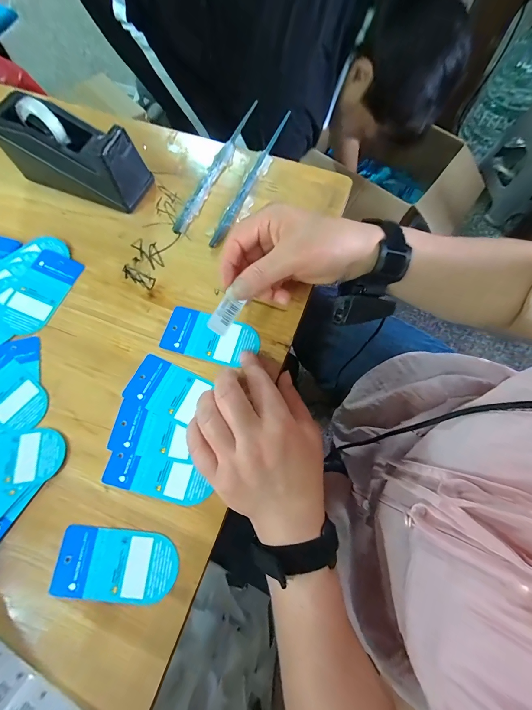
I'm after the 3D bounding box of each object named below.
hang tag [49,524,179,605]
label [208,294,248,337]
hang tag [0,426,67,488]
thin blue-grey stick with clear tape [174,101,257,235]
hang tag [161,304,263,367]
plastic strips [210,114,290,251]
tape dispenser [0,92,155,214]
[{"bbox_3d":[-0.116,0.162,0.233,0.092,0.004,0.046,5,69,0],"label":"hang tag"},{"bbox_3d":[-0.035,-0.035,0.259,0.019,0.004,0.036,34,79,-22],"label":"label"},{"bbox_3d":[-0.222,0.089,0.257,0.092,0.004,0.046,-8,71,-2],"label":"hang tag"},{"bbox_3d":[-0.057,-0.238,0.367,0.018,0.010,0.228,19,72,7],"label":"thin blue-grey stick with clear tape"},{"bbox_3d":[-0.054,-0.017,0.294,0.092,0.004,0.047,13,71,4],"label":"hang tag"},{"bbox_3d":[-0.016,-0.216,0.359,0.013,0.008,0.217,21,72,8],"label":"plastic strips"},{"bbox_3d":[-0.214,-0.220,0.324,0.150,0.076,0.059,17,72,7],"label":"tape dispenser"}]

